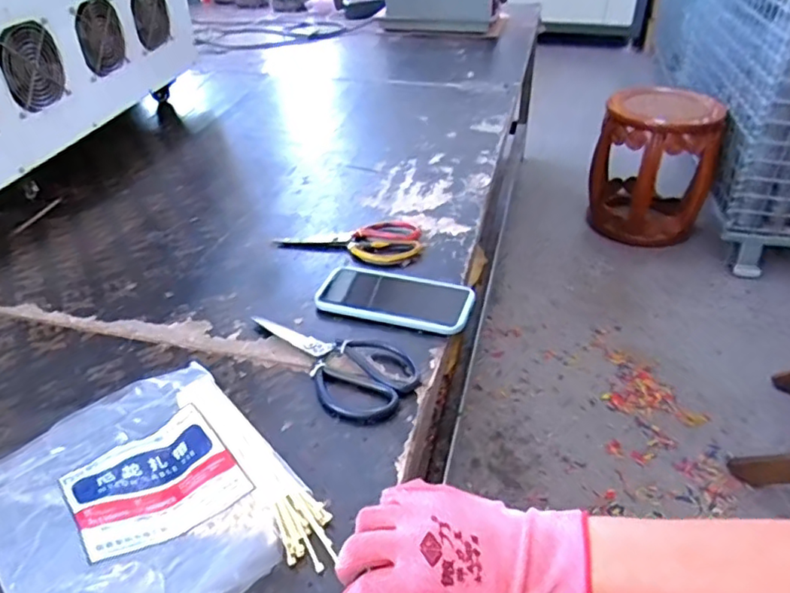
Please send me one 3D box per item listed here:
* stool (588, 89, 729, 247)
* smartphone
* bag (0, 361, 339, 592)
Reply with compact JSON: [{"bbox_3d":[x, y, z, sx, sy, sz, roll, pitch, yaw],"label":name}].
[{"bbox_3d":[0.764,-0.383,1.791,0.327,0.390,0.312,13,39,19],"label":"stool"},{"bbox_3d":[-0.001,0.002,0.674,0.172,0.017,0.078,11,38,16],"label":"smartphone"},{"bbox_3d":[-0.194,0.142,0.453,0.198,0.063,0.251,-27,44,-31],"label":"bag"}]

